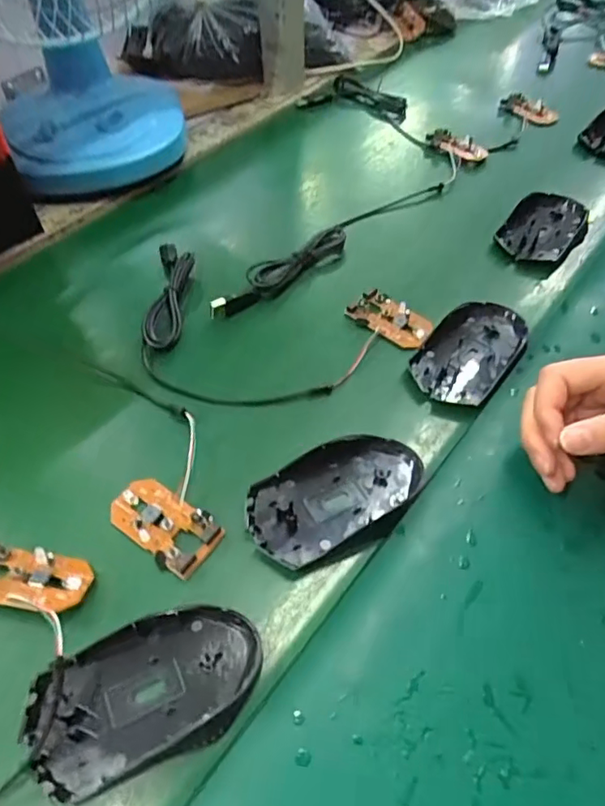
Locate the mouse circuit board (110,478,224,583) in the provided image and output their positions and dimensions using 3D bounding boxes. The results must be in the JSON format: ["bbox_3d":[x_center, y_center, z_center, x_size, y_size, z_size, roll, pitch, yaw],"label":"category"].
[{"bbox_3d":[-0.083,0.071,0.330,0.069,0.013,0.037,32,58,22],"label":"mouse circuit board"}]

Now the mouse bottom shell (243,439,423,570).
[{"bbox_3d":[0.019,0.054,0.345,0.110,0.014,0.060,-26,56,-20],"label":"mouse bottom shell"}]

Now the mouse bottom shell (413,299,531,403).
[{"bbox_3d":[0.132,-0.044,0.420,0.061,0.016,0.111,34,59,24],"label":"mouse bottom shell"}]

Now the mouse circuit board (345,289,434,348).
[{"bbox_3d":[0.072,-0.068,0.447,0.066,0.016,0.035,31,57,22],"label":"mouse circuit board"}]

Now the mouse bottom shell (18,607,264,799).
[{"bbox_3d":[-0.077,0.140,0.273,0.111,0.012,0.064,-17,54,-14],"label":"mouse bottom shell"}]

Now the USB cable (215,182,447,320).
[{"bbox_3d":[0.029,-0.150,0.507,0.280,0.021,0.030,-37,61,-26],"label":"USB cable"}]

